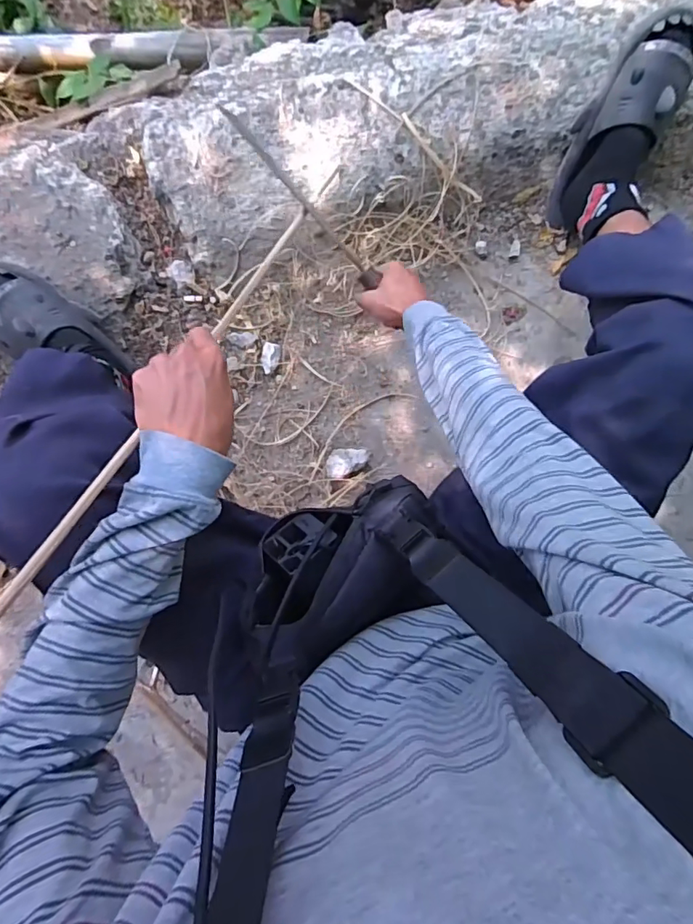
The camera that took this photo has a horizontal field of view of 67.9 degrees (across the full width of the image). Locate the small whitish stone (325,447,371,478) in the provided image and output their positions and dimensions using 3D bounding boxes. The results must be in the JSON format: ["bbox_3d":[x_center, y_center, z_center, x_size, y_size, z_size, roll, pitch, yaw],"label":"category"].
[{"bbox_3d":[0.004,0.000,0.926,0.081,0.044,0.051,-6,100,0],"label":"small whitish stone"}]

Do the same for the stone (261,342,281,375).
[{"bbox_3d":[-0.134,-0.183,0.912,0.031,0.013,0.052,14,99,-3],"label":"stone"}]

